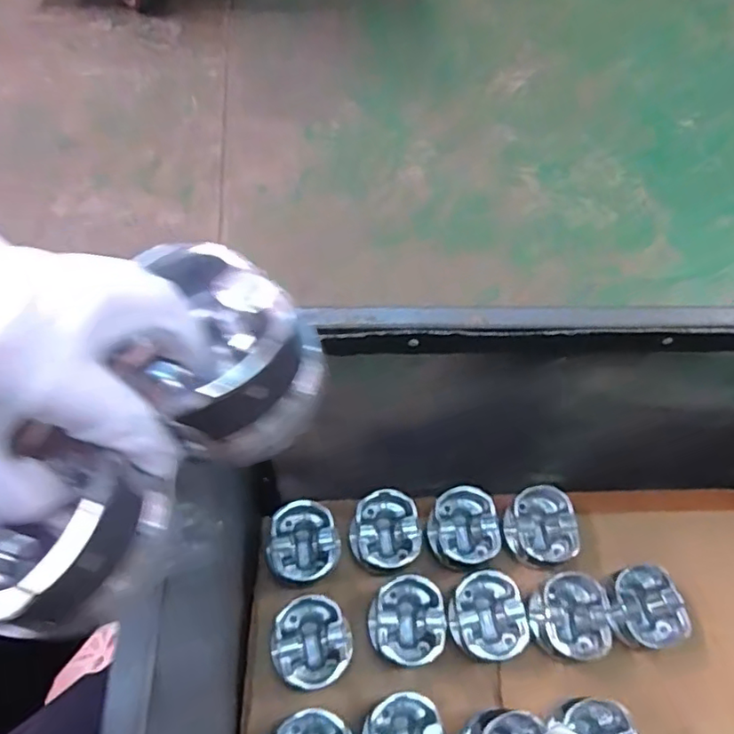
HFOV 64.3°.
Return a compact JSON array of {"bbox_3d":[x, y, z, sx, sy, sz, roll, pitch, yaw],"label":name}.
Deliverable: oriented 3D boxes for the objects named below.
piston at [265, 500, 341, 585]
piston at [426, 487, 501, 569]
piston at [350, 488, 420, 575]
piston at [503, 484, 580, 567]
[{"bbox_3d":[-0.073,0.205,0.675,0.082,0.054,0.089,-10,62,-10],"label":"piston"},{"bbox_3d":[0.113,0.193,0.695,0.083,0.047,0.088,-11,62,-11],"label":"piston"},{"bbox_3d":[0.020,0.192,0.681,0.079,0.043,0.084,2,61,-3],"label":"piston"},{"bbox_3d":[0.205,0.189,0.690,0.076,0.044,0.085,-11,62,-11],"label":"piston"}]

